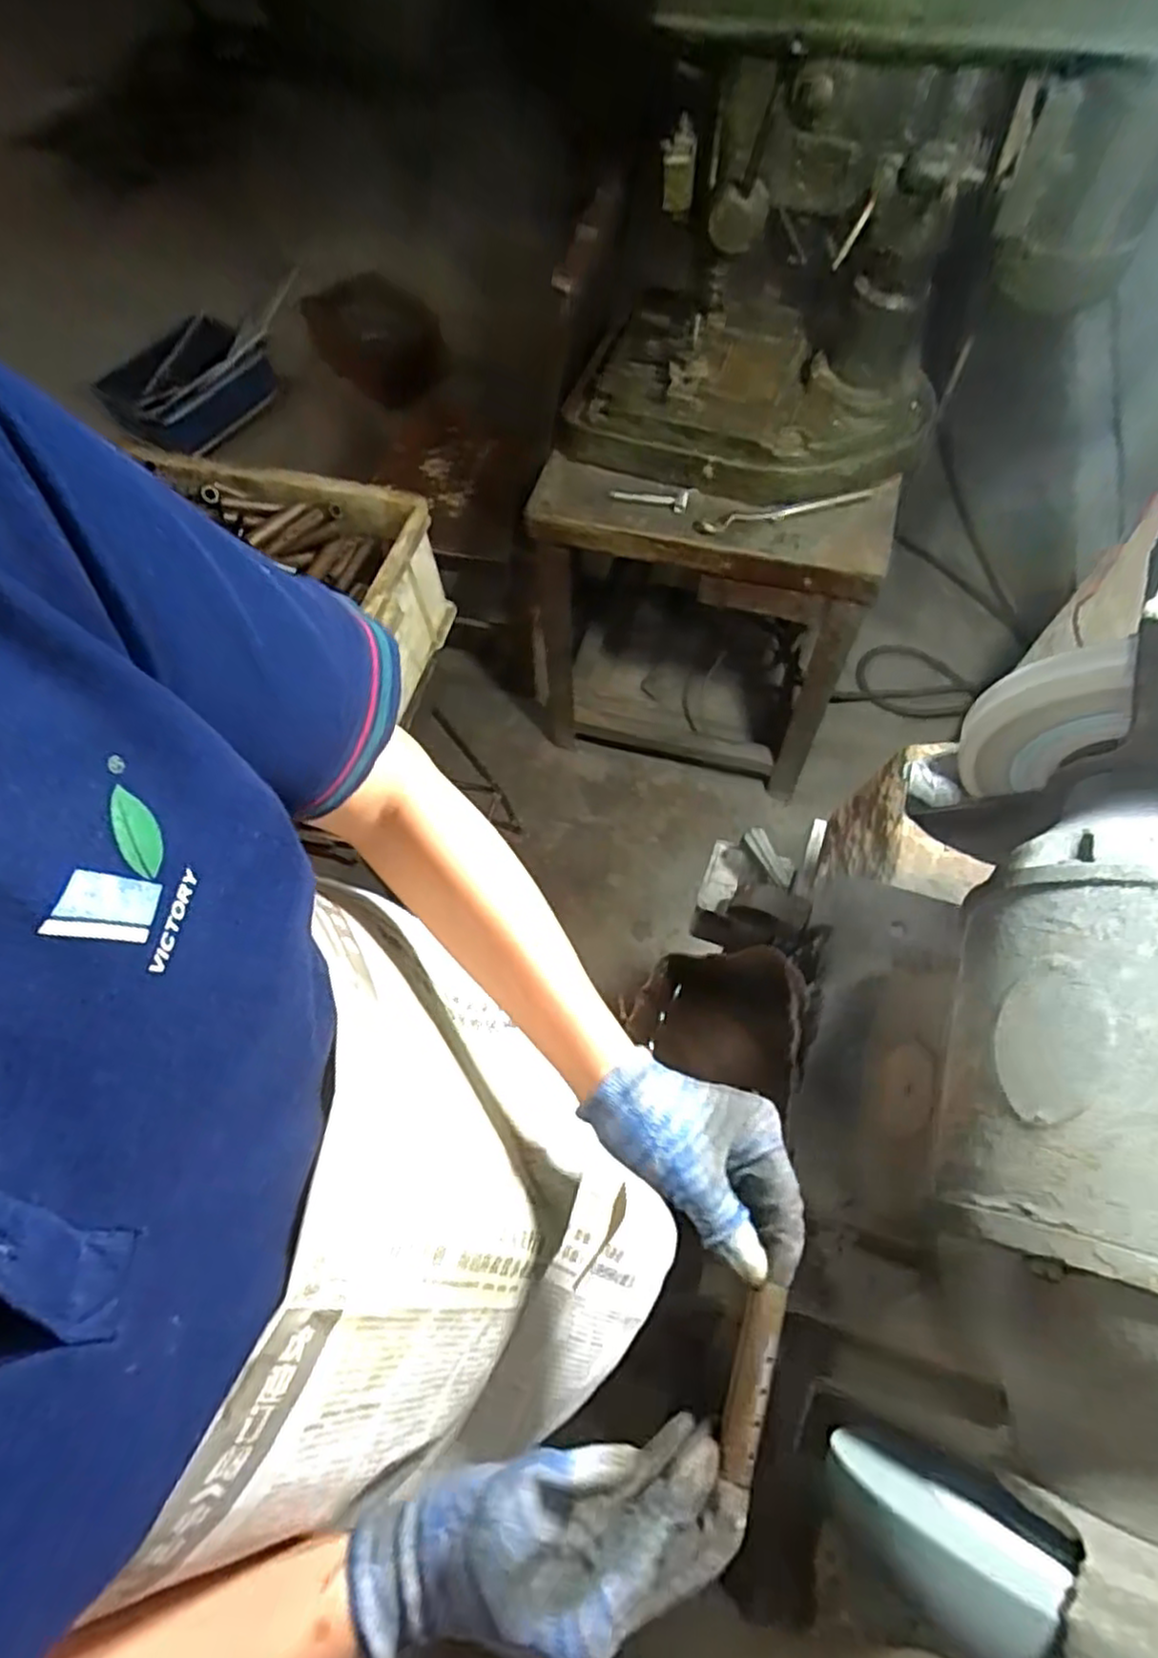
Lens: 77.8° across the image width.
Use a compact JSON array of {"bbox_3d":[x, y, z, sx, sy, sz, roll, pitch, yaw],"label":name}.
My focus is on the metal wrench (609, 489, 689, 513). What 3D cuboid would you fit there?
[{"bbox_3d":[0.103,-0.489,1.057,0.112,0.013,0.033,13,66,8],"label":"metal wrench"}]

